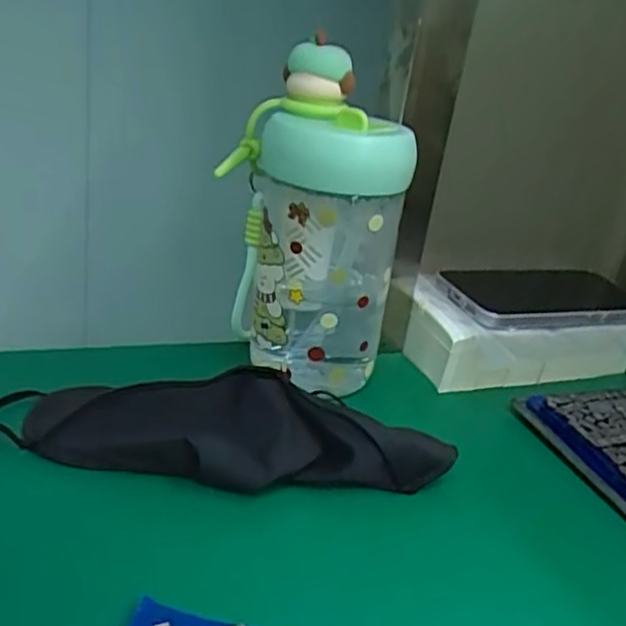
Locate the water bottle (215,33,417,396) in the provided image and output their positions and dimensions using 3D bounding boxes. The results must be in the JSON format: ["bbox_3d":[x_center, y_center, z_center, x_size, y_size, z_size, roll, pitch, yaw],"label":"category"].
[{"bbox_3d":[-0.002,-0.046,0.391,0.104,0.191,0.079,8,26,0],"label":"water bottle"}]

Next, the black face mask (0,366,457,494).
[{"bbox_3d":[-0.072,0.054,0.339,0.276,0.033,0.063,7,26,-1],"label":"black face mask"}]

